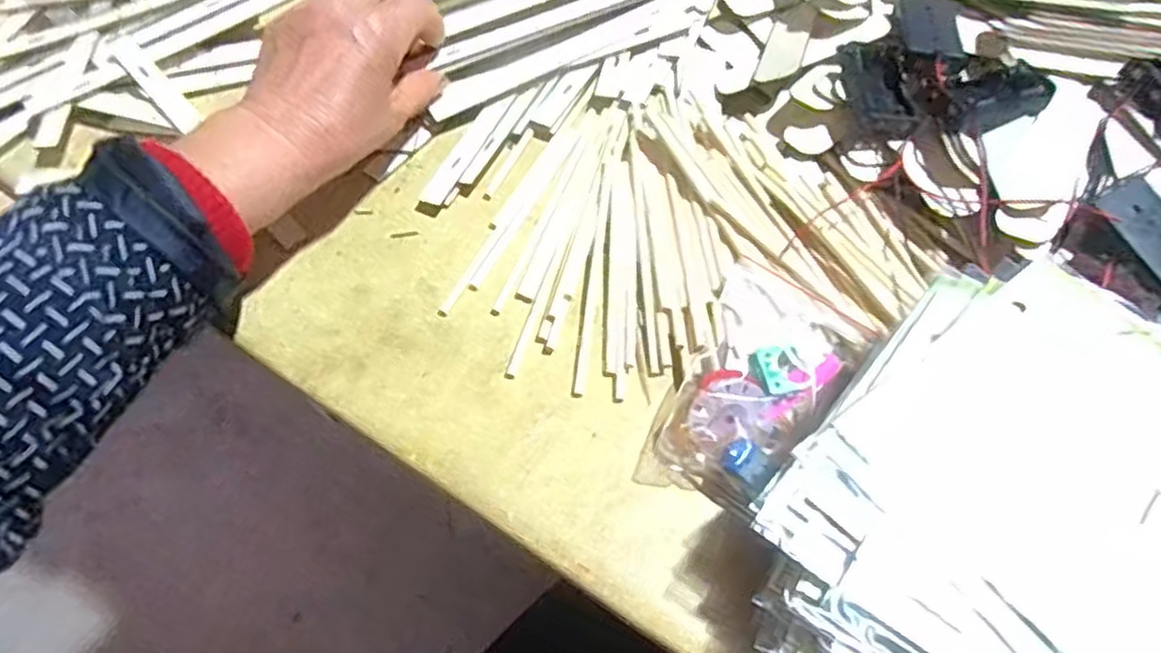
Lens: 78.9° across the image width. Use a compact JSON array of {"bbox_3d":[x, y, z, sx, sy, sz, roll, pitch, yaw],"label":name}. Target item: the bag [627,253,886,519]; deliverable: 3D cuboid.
[{"bbox_3d":[0.088,0.029,0.341,0.075,0.022,0.120,25,64,15],"label":"bag"}]

